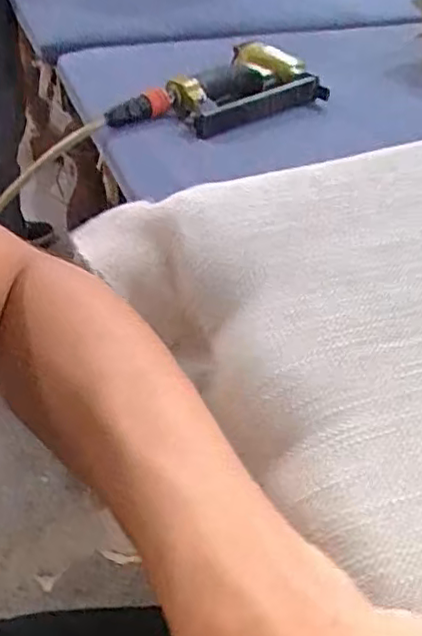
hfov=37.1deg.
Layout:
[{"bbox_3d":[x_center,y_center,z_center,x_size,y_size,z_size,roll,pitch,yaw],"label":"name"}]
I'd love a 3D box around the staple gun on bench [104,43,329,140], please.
[{"bbox_3d":[0.015,-0.250,0.705,0.146,0.047,0.239,32,48,32],"label":"staple gun on bench"}]

